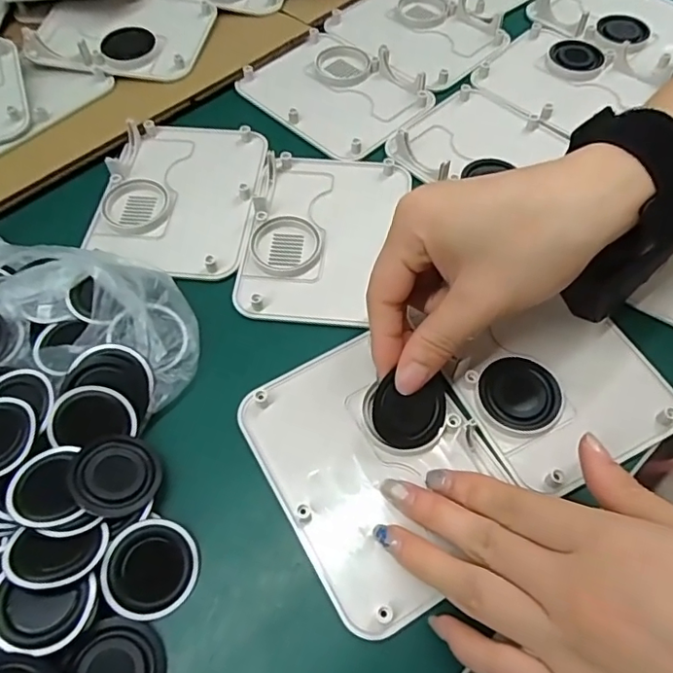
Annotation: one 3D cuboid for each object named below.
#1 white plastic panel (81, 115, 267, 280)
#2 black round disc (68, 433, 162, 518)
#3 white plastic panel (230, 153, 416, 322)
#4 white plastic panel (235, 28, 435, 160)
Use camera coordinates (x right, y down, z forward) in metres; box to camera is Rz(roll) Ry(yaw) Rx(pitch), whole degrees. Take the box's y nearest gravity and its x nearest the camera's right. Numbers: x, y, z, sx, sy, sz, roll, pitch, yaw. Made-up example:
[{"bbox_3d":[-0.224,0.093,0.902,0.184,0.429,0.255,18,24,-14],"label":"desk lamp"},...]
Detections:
[{"bbox_3d":[-0.100,-0.091,0.348,0.093,0.013,0.122,5,59,5],"label":"white plastic panel"},{"bbox_3d":[-0.100,0.062,0.246,0.038,0.004,0.038,13,46,-14],"label":"black round disc"},{"bbox_3d":[-0.009,-0.063,0.330,0.090,0.013,0.124,5,59,5],"label":"white plastic panel"},{"bbox_3d":[-0.001,-0.182,0.396,0.095,0.018,0.123,-41,66,-21],"label":"white plastic panel"}]

